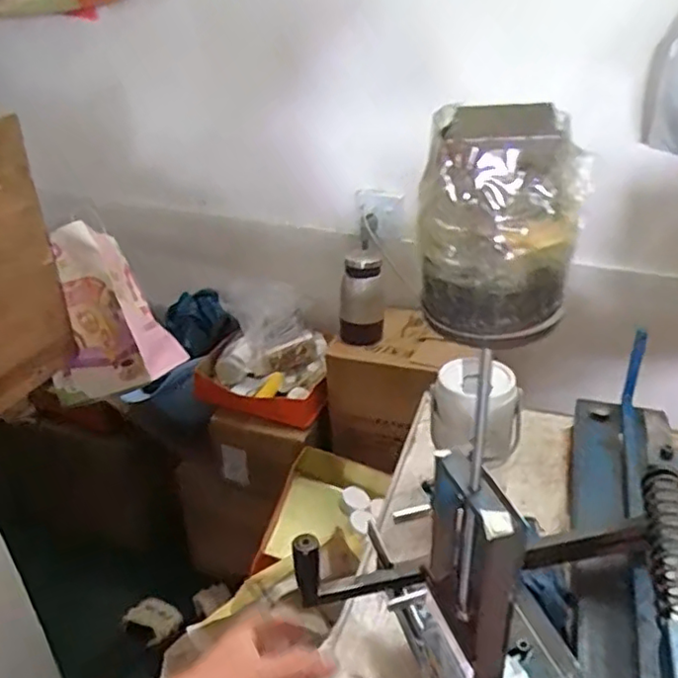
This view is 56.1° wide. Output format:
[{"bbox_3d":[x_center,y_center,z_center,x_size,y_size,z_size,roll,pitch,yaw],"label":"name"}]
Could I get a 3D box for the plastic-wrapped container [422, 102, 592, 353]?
[{"bbox_3d":[0.063,-0.044,0.252,0.058,0.085,0.047,7,31,15],"label":"plastic-wrapped container"}]

